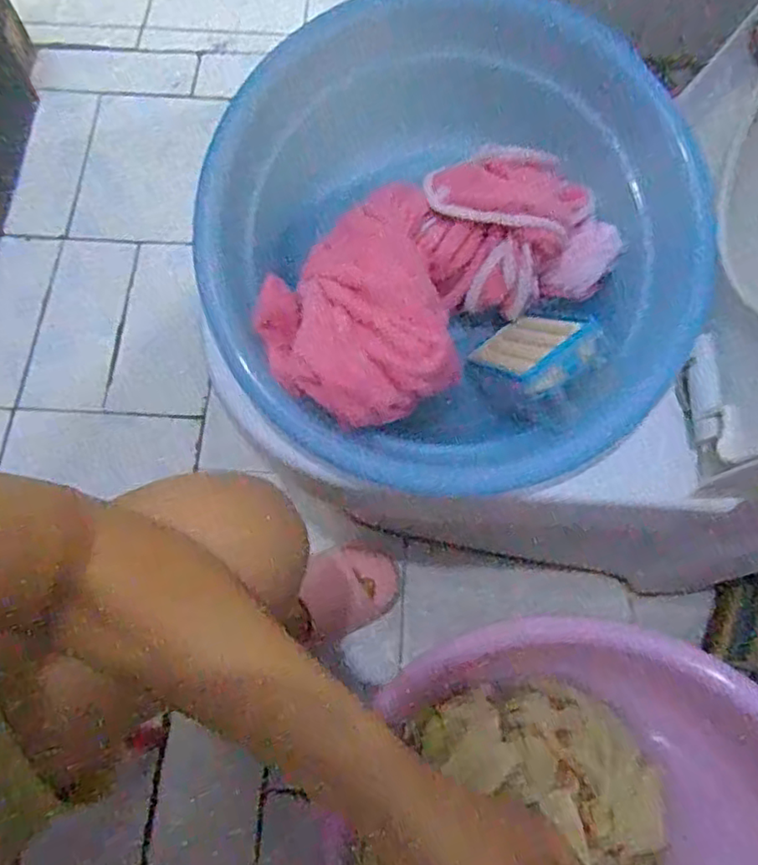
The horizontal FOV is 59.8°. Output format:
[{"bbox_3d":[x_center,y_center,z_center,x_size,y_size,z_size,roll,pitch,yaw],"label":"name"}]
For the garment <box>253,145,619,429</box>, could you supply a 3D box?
[{"bbox_3d":[0.039,-0.118,0.514,0.279,0.077,0.153,-36,72,-13],"label":"garment"}]

